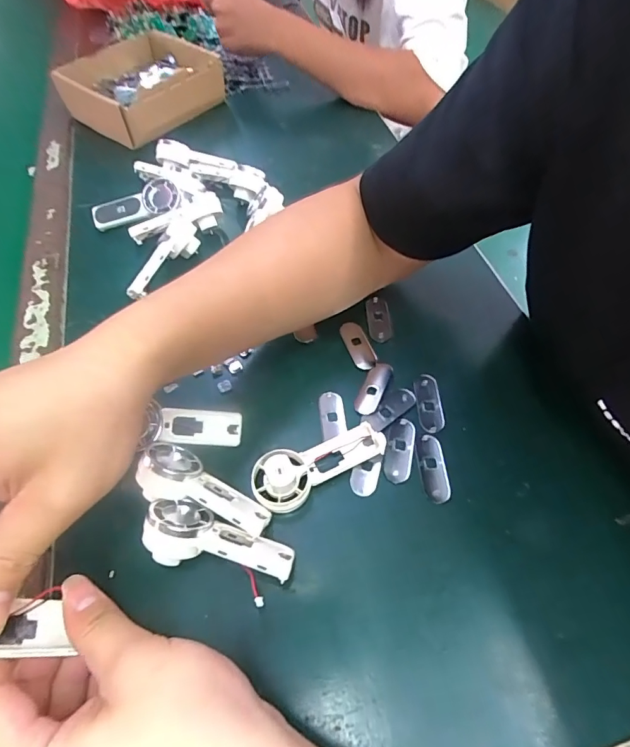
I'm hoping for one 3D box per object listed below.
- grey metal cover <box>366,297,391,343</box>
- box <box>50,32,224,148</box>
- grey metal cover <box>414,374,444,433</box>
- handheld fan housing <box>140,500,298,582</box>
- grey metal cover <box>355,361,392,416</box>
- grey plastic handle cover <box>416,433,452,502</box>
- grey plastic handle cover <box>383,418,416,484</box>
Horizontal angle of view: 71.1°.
[{"bbox_3d":[0.058,-0.050,0.400,0.020,0.007,0.049,-2,56,-1],"label":"grey metal cover"},{"bbox_3d":[-0.223,-0.379,0.578,0.132,0.056,0.175,33,63,20],"label":"box"},{"bbox_3d":[0.090,0.023,0.346,0.018,0.004,0.050,0,56,0],"label":"grey metal cover"},{"bbox_3d":[-0.060,0.106,0.270,0.091,0.039,0.038,17,58,11],"label":"handheld fan housing"},{"bbox_3d":[0.048,0.012,0.358,0.018,0.010,0.047,25,60,16],"label":"grey metal cover"},{"bbox_3d":[0.084,0.068,0.317,0.018,0.004,0.050,-2,56,-1],"label":"grey plastic handle cover"},{"bbox_3d":[0.062,0.055,0.324,0.022,0.004,0.052,10,57,7],"label":"grey plastic handle cover"}]

